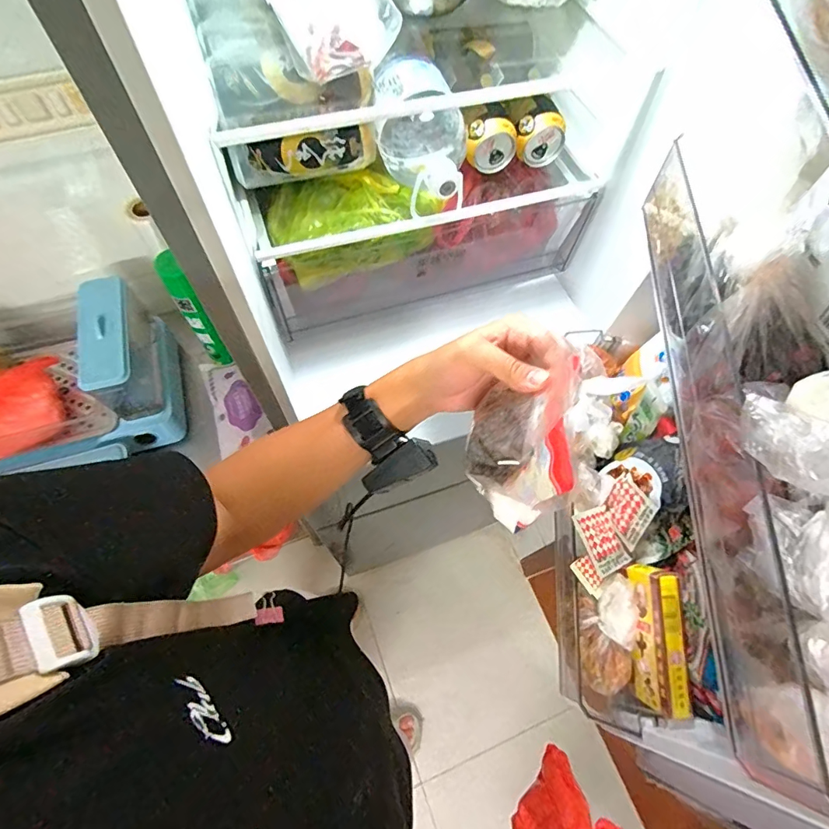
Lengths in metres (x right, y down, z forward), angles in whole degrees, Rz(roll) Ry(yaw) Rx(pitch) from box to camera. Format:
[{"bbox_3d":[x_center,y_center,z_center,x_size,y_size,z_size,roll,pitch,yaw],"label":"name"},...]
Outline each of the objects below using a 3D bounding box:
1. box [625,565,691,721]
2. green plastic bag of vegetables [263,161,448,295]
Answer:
[{"bbox_3d":[0.229,0.210,0.430,0.028,0.048,0.122,2,80,-2],"label":"box"},{"bbox_3d":[-0.079,-0.253,0.603,0.206,0.067,0.121,-23,68,-13],"label":"green plastic bag of vegetables"}]

